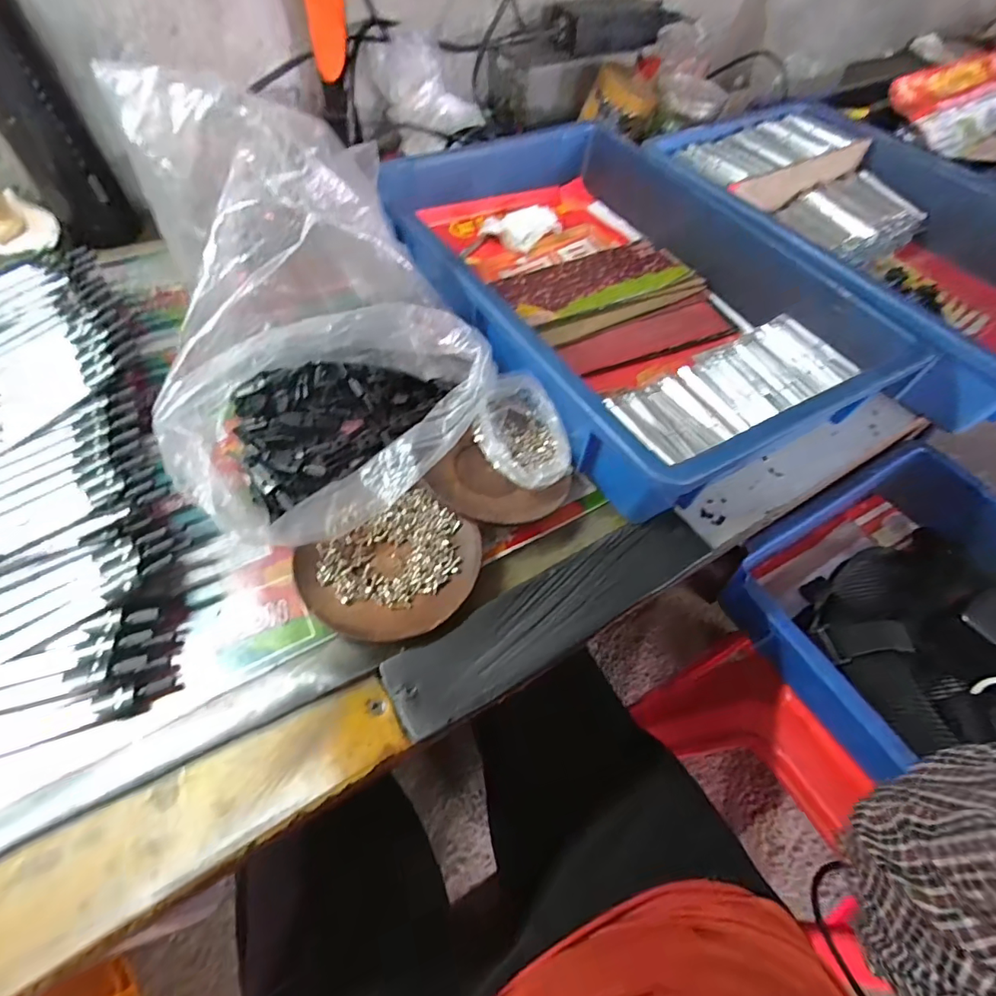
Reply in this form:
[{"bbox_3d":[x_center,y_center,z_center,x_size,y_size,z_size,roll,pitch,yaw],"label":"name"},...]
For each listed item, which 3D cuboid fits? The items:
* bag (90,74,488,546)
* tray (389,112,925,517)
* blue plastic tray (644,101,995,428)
[{"bbox_3d":[-0.148,-0.119,0.318,0.256,0.152,0.211,38,64,18],"label":"bag"},{"bbox_3d":[0.105,-0.198,0.454,0.318,0.093,0.437,-29,64,-21],"label":"tray"},{"bbox_3d":[0.407,-0.285,0.534,0.346,0.105,0.449,-22,62,-17],"label":"blue plastic tray"}]

